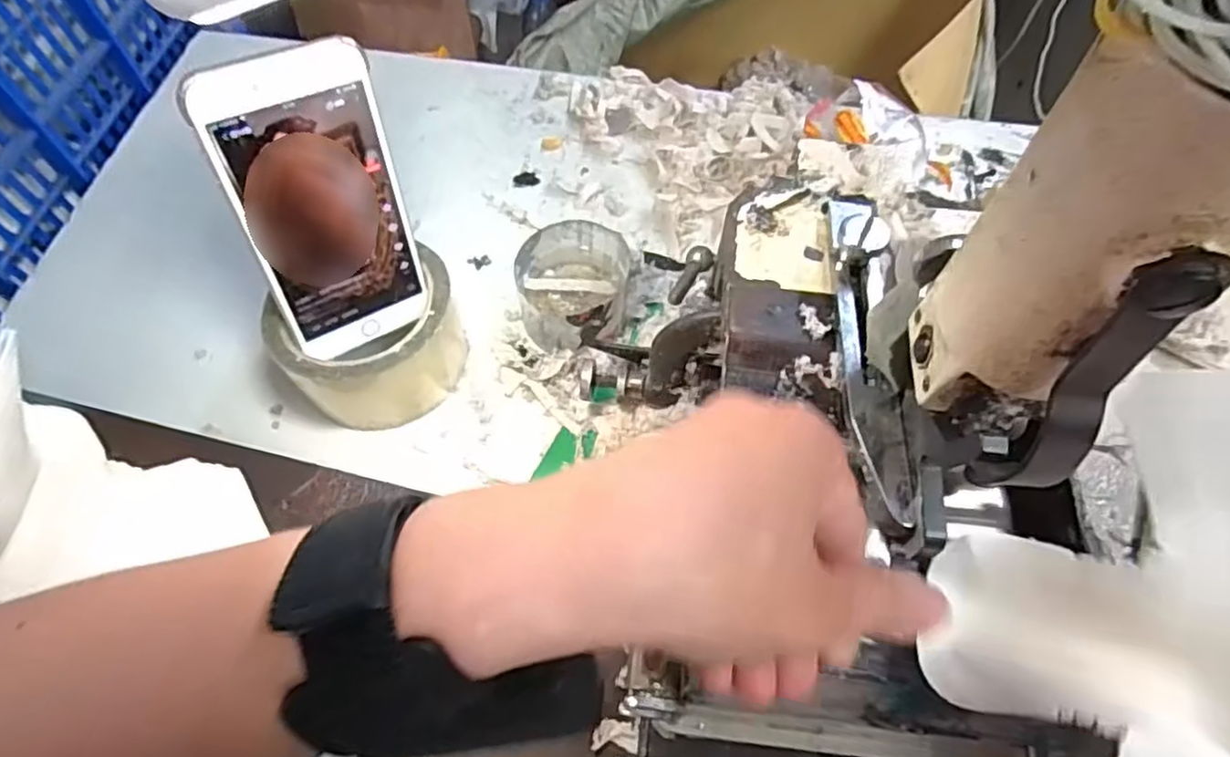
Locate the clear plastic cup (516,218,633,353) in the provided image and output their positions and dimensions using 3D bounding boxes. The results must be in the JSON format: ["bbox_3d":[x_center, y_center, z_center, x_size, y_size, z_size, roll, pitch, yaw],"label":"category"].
[{"bbox_3d":[-0.025,-0.054,0.429,0.067,0.047,0.071,0,61,1],"label":"clear plastic cup"}]

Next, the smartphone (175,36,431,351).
[{"bbox_3d":[-0.142,-0.079,0.343,0.075,0.157,0.005,-28,51,-25],"label":"smartphone"}]

